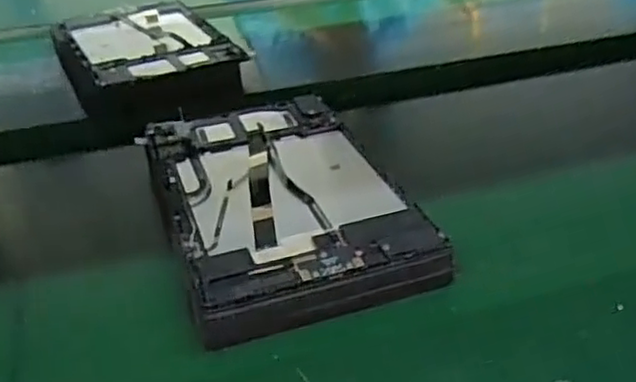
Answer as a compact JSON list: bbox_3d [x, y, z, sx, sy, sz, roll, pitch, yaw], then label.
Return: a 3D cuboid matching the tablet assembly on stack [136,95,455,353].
[{"bbox_3d":[-0.030,0.003,0.477,0.150,0.025,0.247,-14,33,-14],"label":"tablet assembly on stack"}]

